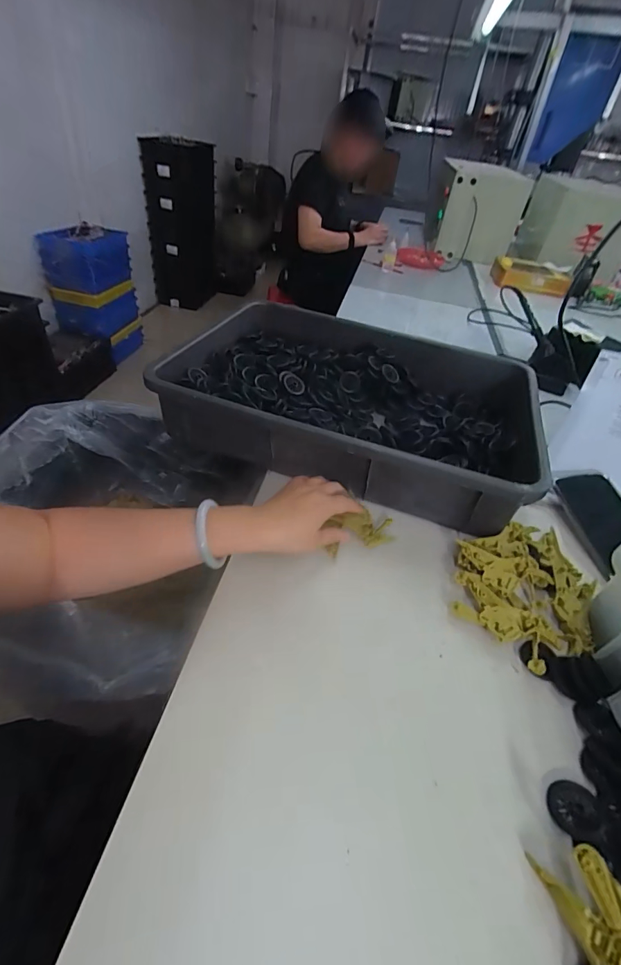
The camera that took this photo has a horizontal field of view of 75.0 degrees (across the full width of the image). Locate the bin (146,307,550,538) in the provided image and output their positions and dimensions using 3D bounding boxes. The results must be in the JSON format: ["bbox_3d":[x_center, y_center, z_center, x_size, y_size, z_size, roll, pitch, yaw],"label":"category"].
[{"bbox_3d":[0.065,-0.129,0.618,0.493,0.095,0.348,17,42,10],"label":"bin"}]

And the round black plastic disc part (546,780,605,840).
[{"bbox_3d":[0.201,0.247,0.307,0.037,0.010,0.034,5,41,-4],"label":"round black plastic disc part"}]

